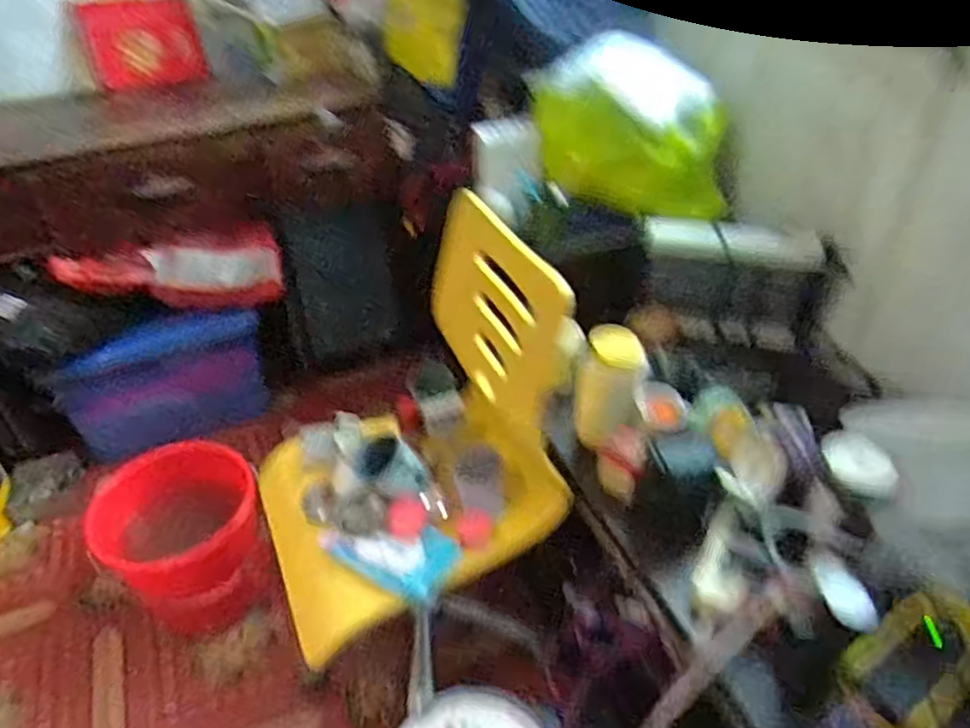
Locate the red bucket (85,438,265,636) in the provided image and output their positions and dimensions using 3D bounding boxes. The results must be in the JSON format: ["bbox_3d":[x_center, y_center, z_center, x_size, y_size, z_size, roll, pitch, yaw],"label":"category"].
[{"bbox_3d":[-0.651,0.377,1.508,0.311,0.293,0.314,-2,39,1],"label":"red bucket"}]

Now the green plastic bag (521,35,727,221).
[{"bbox_3d":[0.281,-0.466,1.391,0.415,0.275,0.347,10,40,15],"label":"green plastic bag"}]

